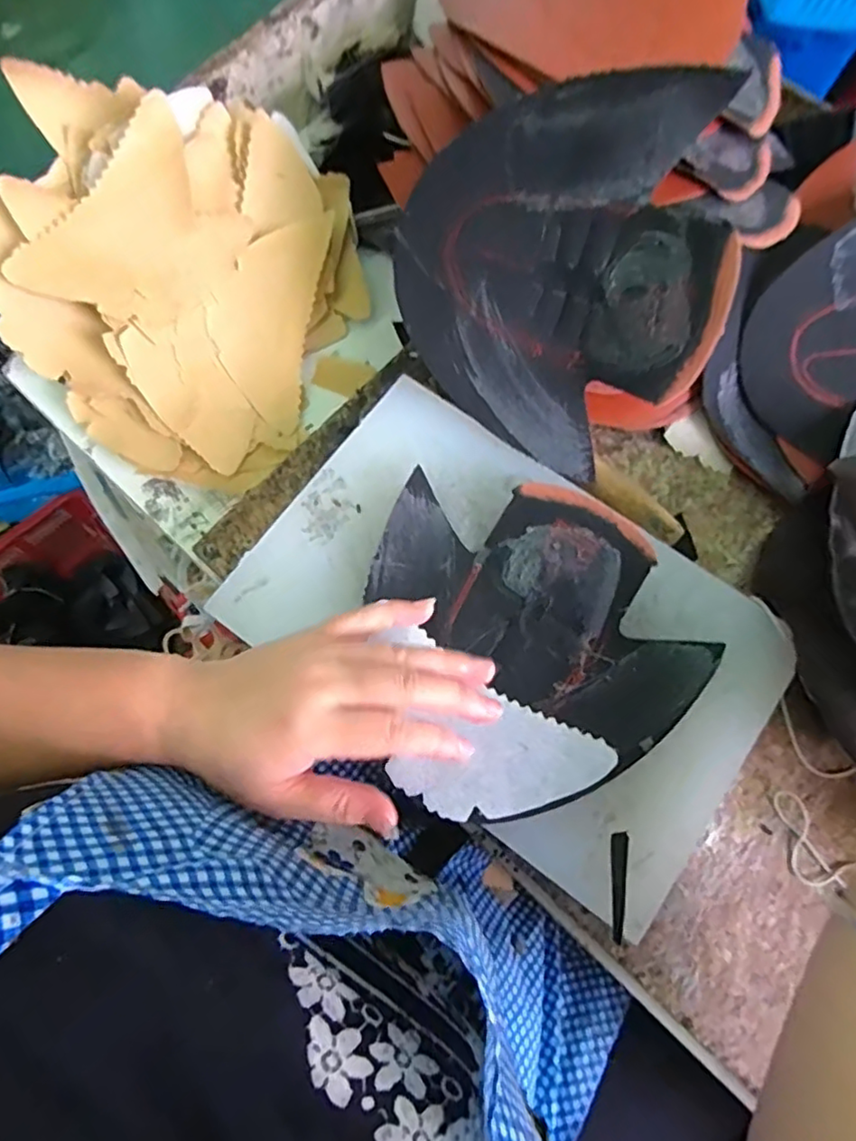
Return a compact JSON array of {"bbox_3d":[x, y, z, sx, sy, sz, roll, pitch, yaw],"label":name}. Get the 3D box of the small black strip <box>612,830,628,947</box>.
[{"bbox_3d":[0.099,0.164,0.323,0.007,0.004,0.052,5,75,1],"label":"small black strip"}]

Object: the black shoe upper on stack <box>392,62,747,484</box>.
[{"bbox_3d":[0.071,-0.169,0.346,0.179,0.189,0.014,37,34,7],"label":"black shoe upper on stack"}]

